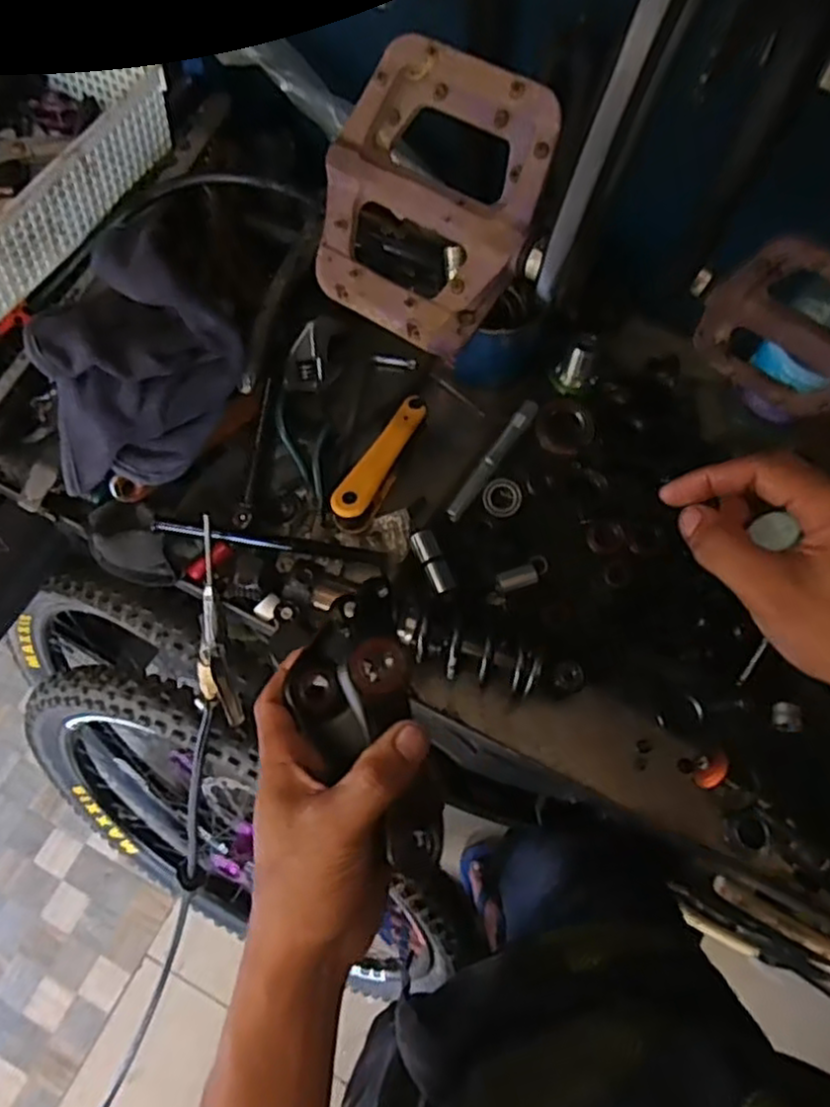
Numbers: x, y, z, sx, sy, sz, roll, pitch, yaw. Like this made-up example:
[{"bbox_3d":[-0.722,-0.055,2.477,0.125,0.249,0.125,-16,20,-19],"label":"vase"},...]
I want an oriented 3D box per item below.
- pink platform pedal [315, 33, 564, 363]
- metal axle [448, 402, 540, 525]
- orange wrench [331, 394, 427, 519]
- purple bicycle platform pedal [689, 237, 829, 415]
[{"bbox_3d":[0.006,-0.148,0.303,0.093,0.013,0.109,31,112,16],"label":"pink platform pedal"},{"bbox_3d":[0.068,-0.084,0.613,0.013,0.013,0.131,34,71,11],"label":"metal axle"},{"bbox_3d":[-0.026,-0.078,0.593,0.026,0.038,0.128,30,71,11],"label":"orange wrench"},{"bbox_3d":[0.194,-0.113,0.360,0.108,0.099,0.017,34,72,12],"label":"purple bicycle platform pedal"}]

